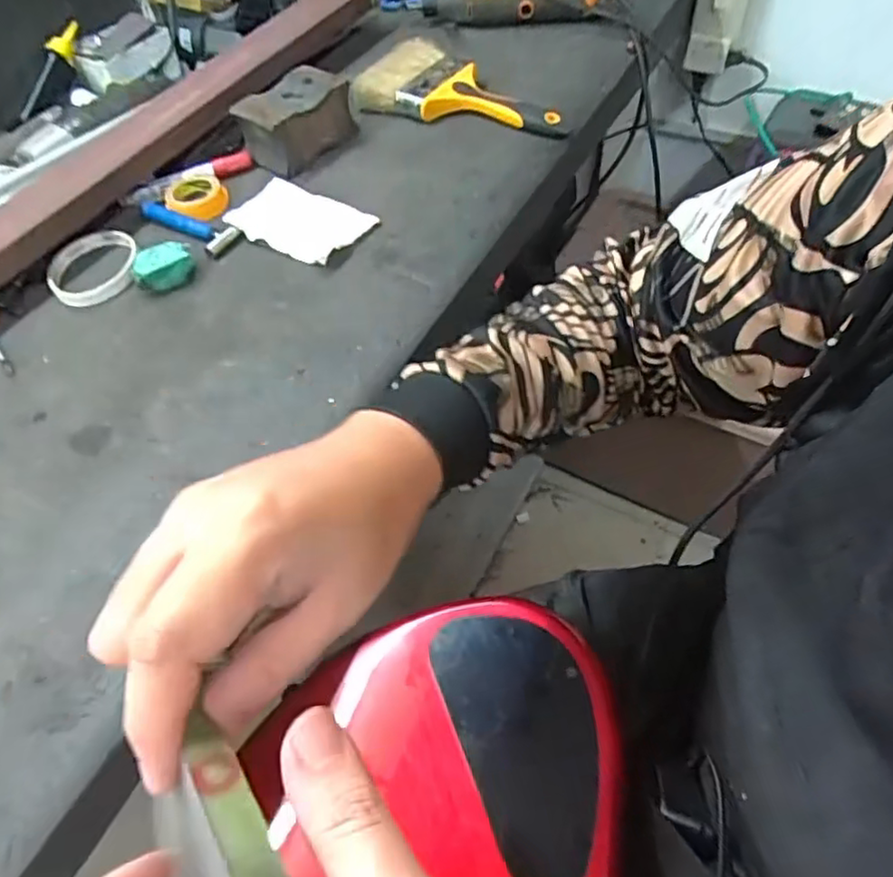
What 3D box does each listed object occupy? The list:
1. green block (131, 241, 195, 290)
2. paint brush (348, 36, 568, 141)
[{"bbox_3d":[-0.241,-0.147,0.548,0.049,0.022,0.034,-26,55,-13],"label":"green block"},{"bbox_3d":[0.002,-0.356,0.672,0.114,0.027,0.220,-34,57,-19],"label":"paint brush"}]

